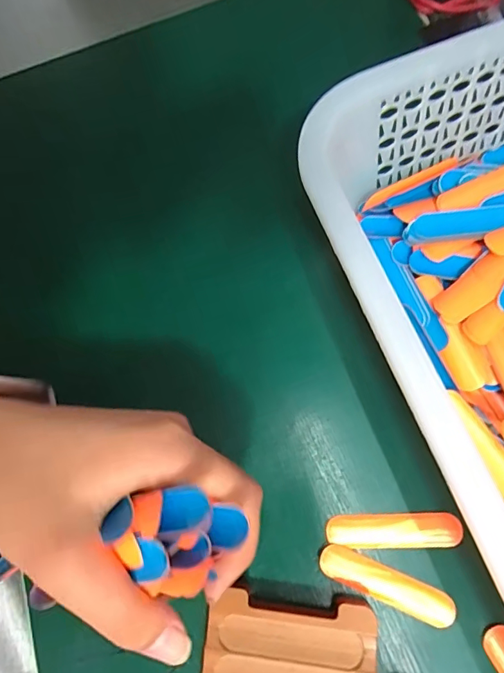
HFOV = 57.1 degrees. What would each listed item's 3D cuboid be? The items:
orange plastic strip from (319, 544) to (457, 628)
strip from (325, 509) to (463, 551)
[{"bbox_3d":[0.063,0.117,0.219,0.062,0.005,0.015,19,73,13],"label":"orange plastic strip"},{"bbox_3d":[0.069,0.095,0.226,0.062,0.010,0.017,-4,70,5],"label":"strip"}]

